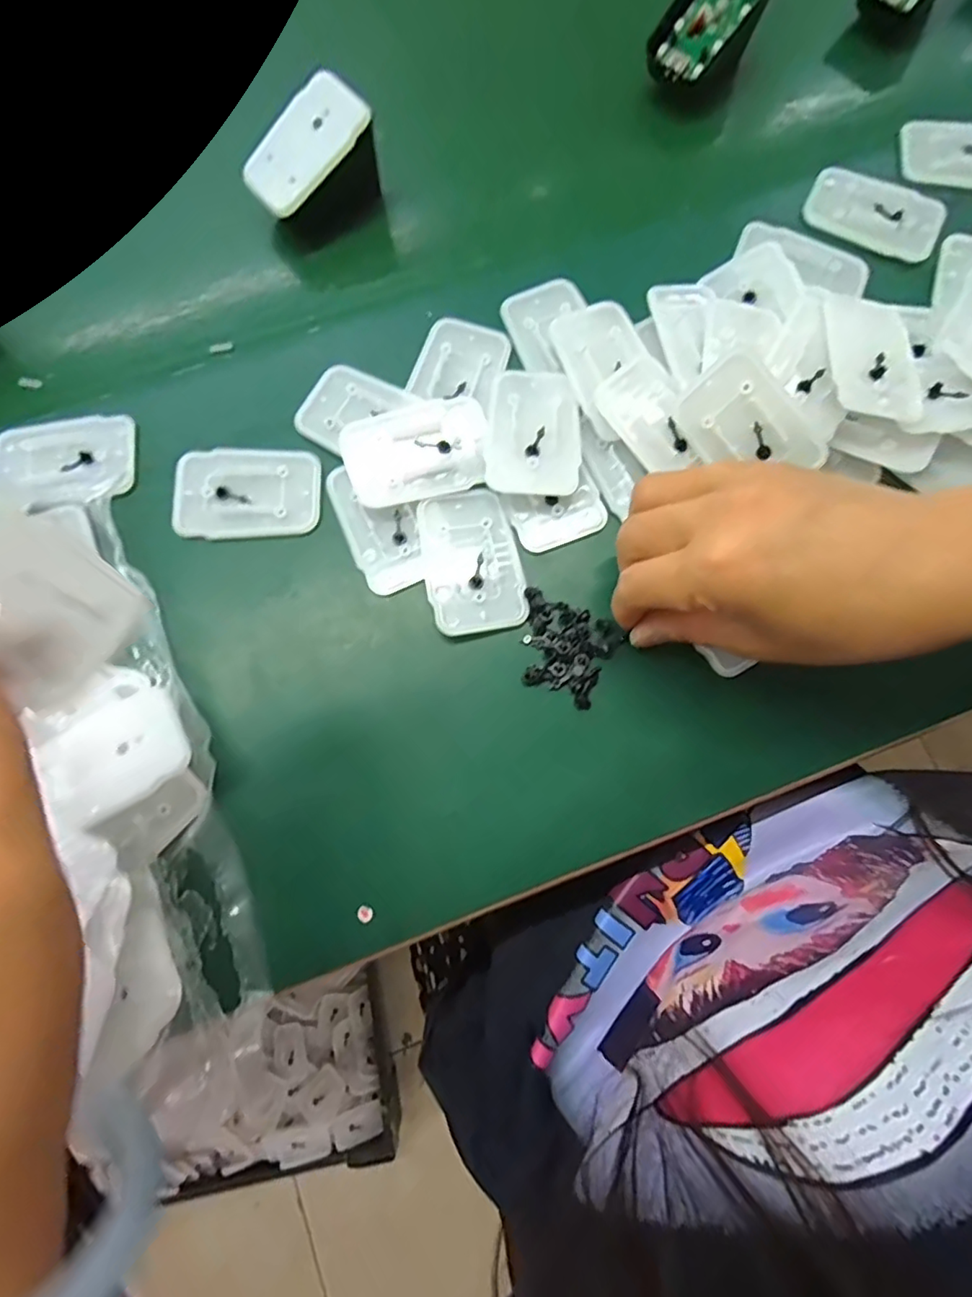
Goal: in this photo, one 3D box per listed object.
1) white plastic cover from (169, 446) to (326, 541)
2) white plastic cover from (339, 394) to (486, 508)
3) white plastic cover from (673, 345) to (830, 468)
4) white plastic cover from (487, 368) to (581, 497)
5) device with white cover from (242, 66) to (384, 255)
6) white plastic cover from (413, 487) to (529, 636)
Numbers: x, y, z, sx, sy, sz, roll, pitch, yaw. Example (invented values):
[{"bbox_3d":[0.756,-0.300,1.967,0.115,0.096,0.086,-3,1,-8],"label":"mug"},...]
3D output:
[{"bbox_3d":[-0.115,-0.075,0.272,0.068,0.004,0.044,-1,77,0],"label":"white plastic cover"},{"bbox_3d":[-0.033,-0.096,0.269,0.067,0.010,0.049,-16,77,-3],"label":"white plastic cover"},{"bbox_3d":[0.122,-0.102,0.262,0.064,0.010,0.042,43,108,-6],"label":"white plastic cover"},{"bbox_3d":[0.023,-0.105,0.270,0.043,0.004,0.065,2,77,1],"label":"white plastic cover"},{"bbox_3d":[-0.092,-0.255,0.300,0.064,0.043,0.042,-43,80,-9],"label":"device with white cover"},{"bbox_3d":[-0.007,-0.040,0.263,0.044,0.007,0.067,-12,77,-3],"label":"white plastic cover"}]

